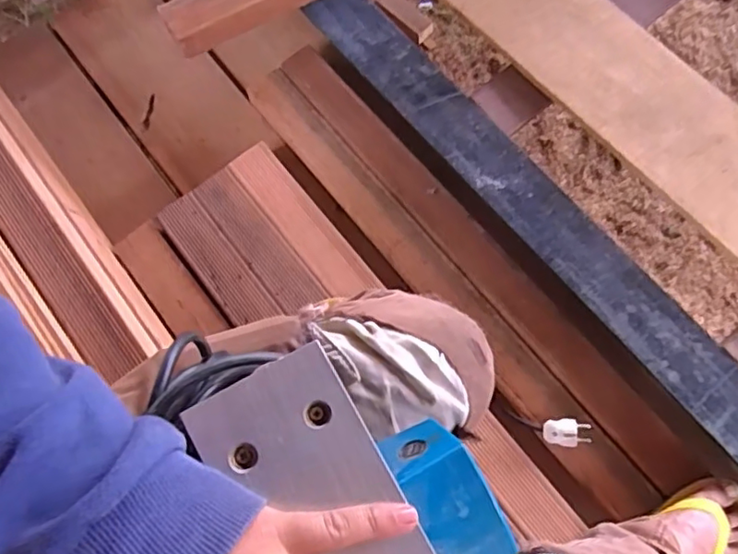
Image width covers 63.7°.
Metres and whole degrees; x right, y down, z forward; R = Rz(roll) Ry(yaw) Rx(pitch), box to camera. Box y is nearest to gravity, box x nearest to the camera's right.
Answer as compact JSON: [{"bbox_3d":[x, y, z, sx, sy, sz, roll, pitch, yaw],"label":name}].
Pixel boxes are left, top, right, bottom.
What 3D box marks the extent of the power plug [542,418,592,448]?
[{"bbox_3d":[0.269,0.213,0.814,0.060,0.035,0.037,3,74,-1],"label":"power plug"}]

